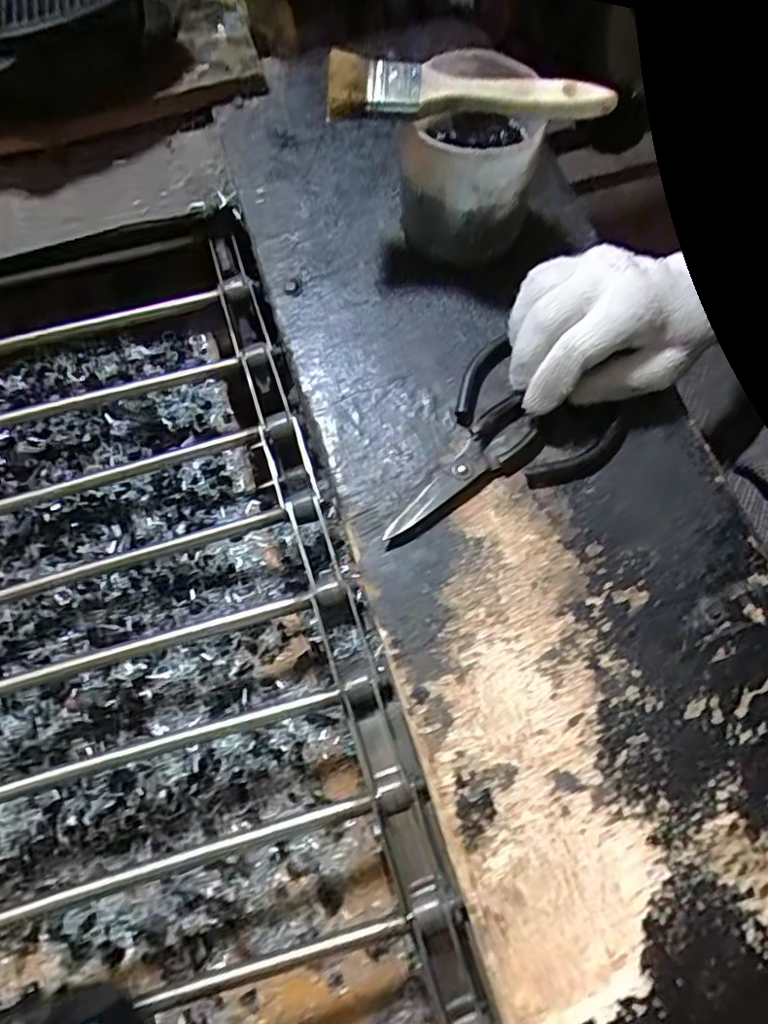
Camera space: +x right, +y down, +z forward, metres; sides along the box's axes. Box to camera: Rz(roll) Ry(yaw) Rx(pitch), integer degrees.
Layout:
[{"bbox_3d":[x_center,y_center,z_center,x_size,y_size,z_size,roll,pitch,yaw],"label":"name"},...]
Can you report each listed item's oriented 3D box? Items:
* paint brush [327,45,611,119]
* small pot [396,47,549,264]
[{"bbox_3d":[0.052,-0.244,0.357,0.165,0.025,0.034,0,73,1],"label":"paint brush"},{"bbox_3d":[0.052,-0.231,0.407,0.084,0.079,0.104,-3,70,-1],"label":"small pot"}]

